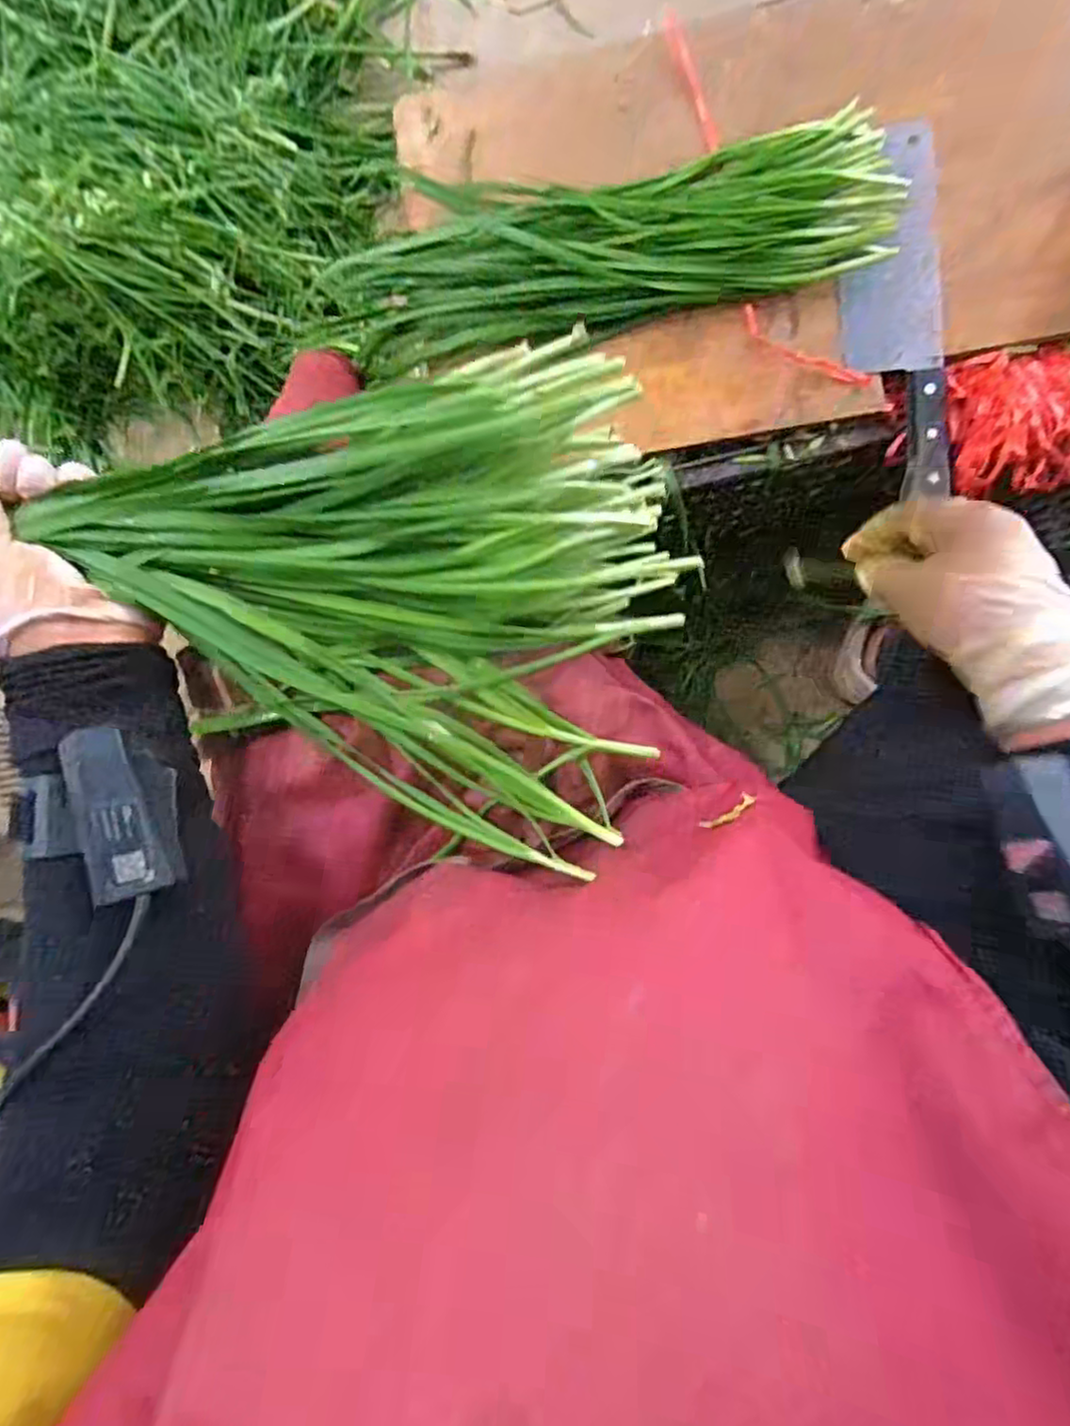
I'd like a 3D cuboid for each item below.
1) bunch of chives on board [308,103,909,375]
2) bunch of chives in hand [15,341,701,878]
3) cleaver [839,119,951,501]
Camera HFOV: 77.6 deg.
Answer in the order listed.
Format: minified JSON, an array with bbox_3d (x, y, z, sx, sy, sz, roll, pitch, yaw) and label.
[{"bbox_3d":[0.047,-0.354,0.494,0.417,0.036,0.132,-9,92,6],"label":"bunch of chives on board"},{"bbox_3d":[-0.143,-0.085,0.347,0.424,0.080,0.238,14,94,5],"label":"bunch of chives in hand"},{"bbox_3d":[0.264,-0.294,0.484,0.071,0.026,0.266,-5,92,6],"label":"cleaver"}]

